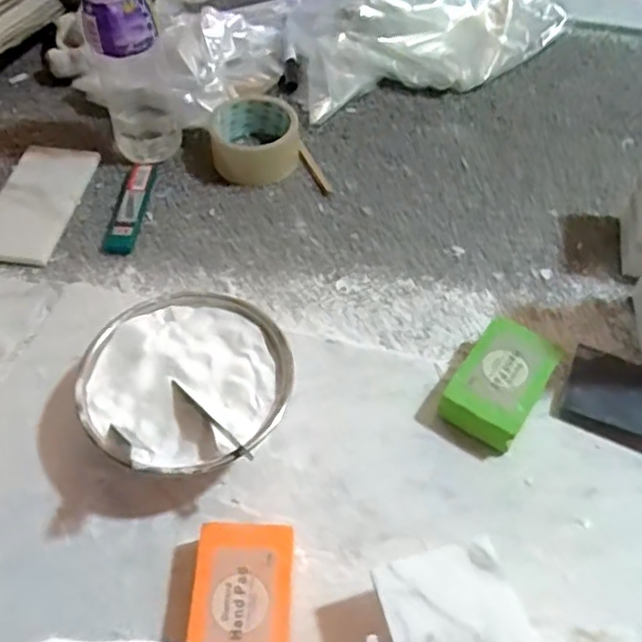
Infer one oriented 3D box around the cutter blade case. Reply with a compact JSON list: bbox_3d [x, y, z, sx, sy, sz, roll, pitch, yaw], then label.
[{"bbox_3d":[-0.182,-0.111,0.639,0.029,0.010,0.115,4,53,3],"label":"cutter blade case"}]

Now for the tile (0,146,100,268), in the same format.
[{"bbox_3d":[-0.277,-0.118,0.642,0.081,0.006,0.151,5,53,4],"label":"tile"}]

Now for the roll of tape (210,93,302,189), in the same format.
[{"bbox_3d":[-0.069,-0.187,0.675,0.090,0.040,0.087,-11,53,-10],"label":"roll of tape"}]

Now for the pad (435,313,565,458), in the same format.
[{"bbox_3d":[0.135,0.047,0.502,0.058,0.035,0.093,27,59,24],"label":"pad"}]

